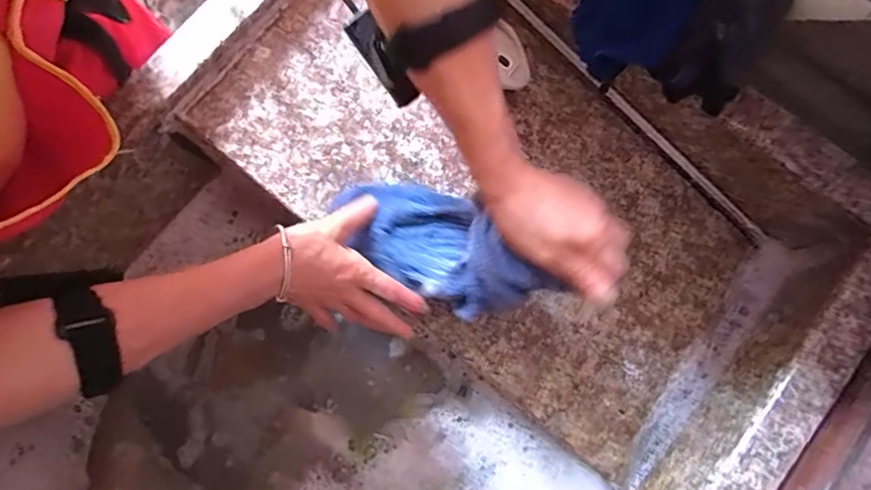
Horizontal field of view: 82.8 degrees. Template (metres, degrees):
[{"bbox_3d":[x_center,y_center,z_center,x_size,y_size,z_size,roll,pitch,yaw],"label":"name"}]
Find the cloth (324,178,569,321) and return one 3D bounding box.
[{"bbox_3d":[0.004,-0.001,0.426,0.202,0.060,0.086,30,79,35],"label":"cloth"}]

